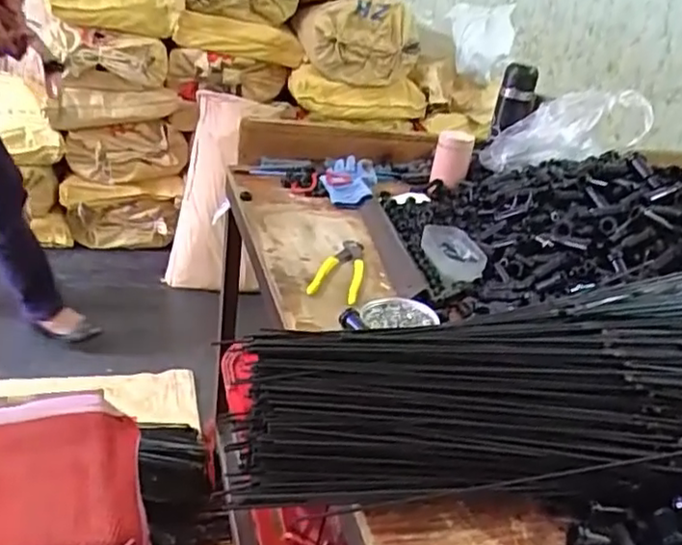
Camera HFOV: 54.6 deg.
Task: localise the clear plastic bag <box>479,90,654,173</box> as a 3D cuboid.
[{"bbox_3d":[0.378,-0.243,1.144,0.289,0.104,0.066,-15,19,28],"label":"clear plastic bag"}]

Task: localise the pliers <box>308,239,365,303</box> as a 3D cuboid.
[{"bbox_3d":[0.007,-0.006,0.884,0.060,0.015,0.171,13,26,9],"label":"pliers"}]

